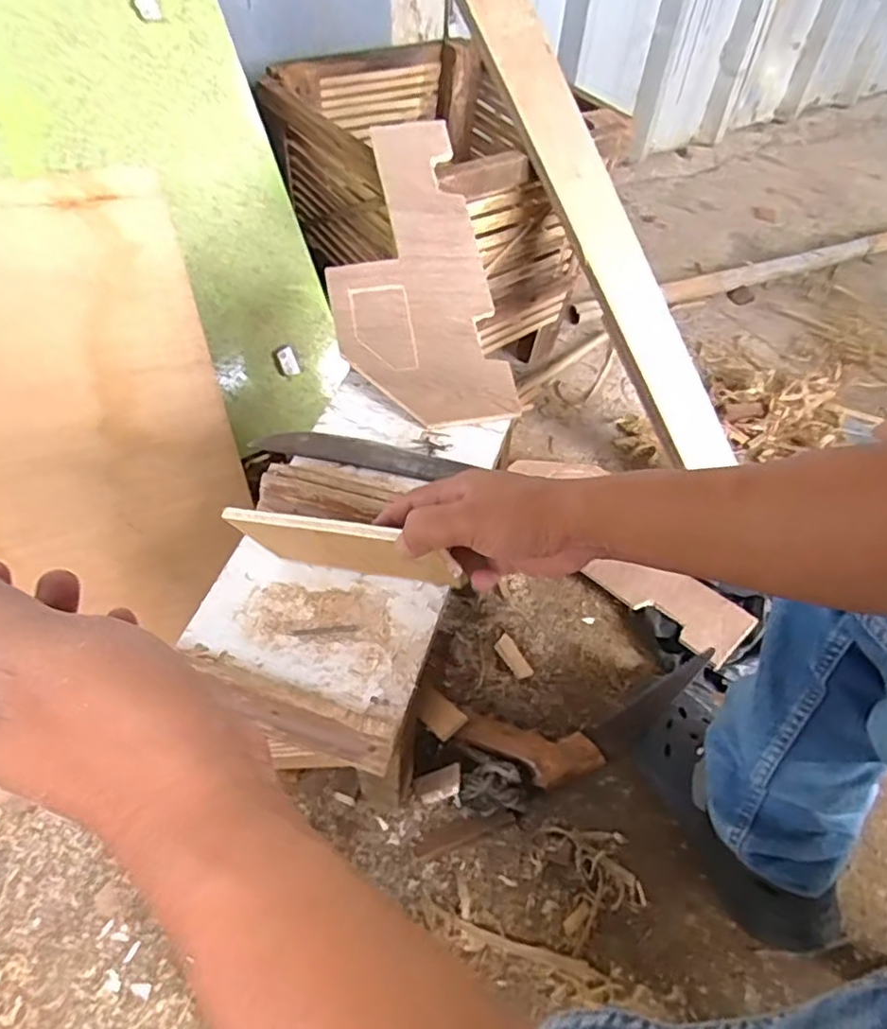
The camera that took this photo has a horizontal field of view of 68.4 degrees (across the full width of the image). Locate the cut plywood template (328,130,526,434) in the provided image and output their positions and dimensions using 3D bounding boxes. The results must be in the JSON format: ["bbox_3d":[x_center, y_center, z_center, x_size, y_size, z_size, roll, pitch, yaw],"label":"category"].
[{"bbox_3d":[-0.028,-0.259,0.669,0.164,0.011,0.364,-3,72,-5],"label":"cut plywood template"}]

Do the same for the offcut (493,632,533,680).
[{"bbox_3d":[0.086,0.175,0.799,0.024,0.008,0.057,-26,59,-20],"label":"offcut"}]

